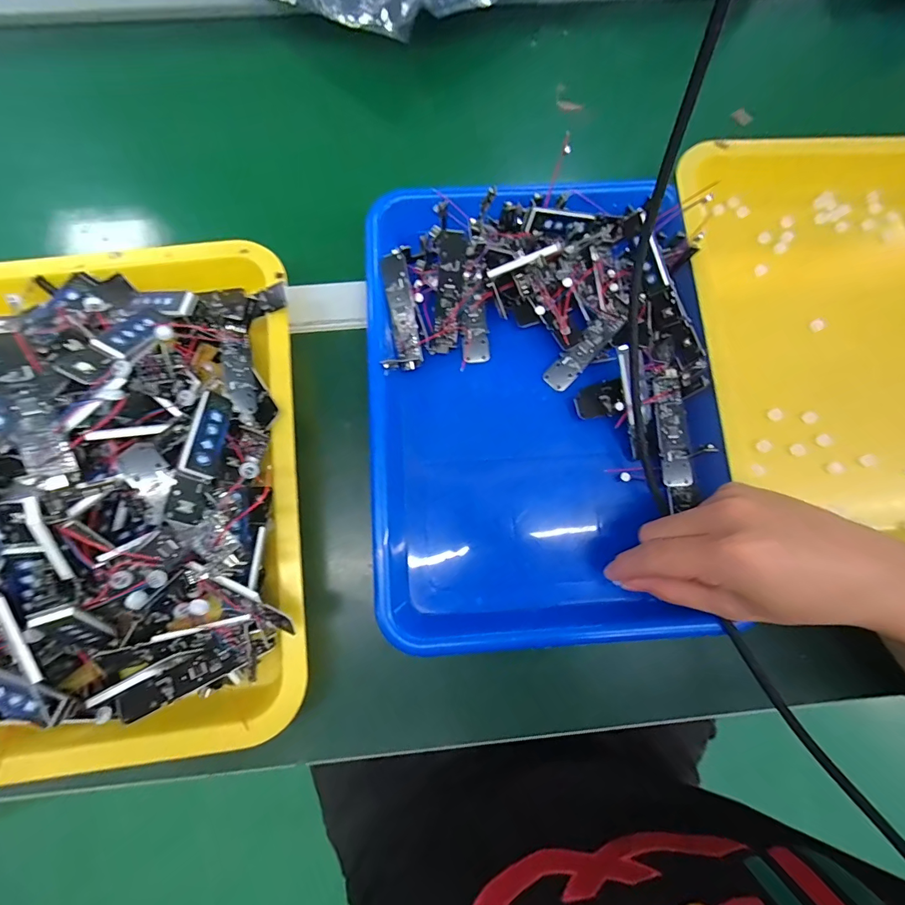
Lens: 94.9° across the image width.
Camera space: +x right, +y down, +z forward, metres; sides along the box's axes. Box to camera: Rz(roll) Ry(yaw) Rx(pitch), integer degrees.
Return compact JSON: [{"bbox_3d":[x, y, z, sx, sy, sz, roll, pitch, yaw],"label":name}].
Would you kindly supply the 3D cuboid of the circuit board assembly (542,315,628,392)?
[{"bbox_3d":[0.096,-0.074,0.304,0.067,0.004,0.020,-45,82,10],"label":"circuit board assembly"}]

